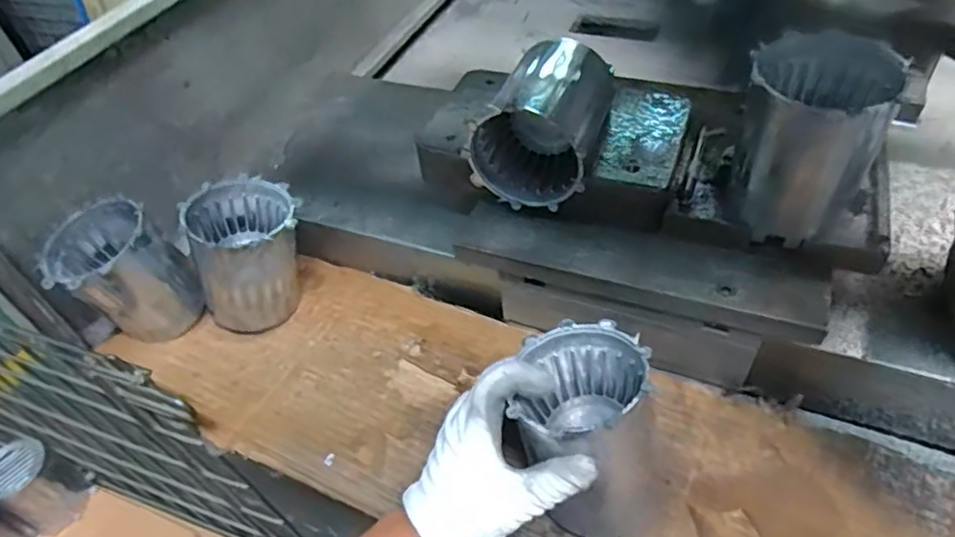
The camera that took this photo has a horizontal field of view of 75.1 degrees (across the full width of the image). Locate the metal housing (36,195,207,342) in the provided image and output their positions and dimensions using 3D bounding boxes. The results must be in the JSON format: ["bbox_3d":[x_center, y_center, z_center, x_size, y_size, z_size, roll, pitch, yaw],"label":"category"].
[{"bbox_3d":[-0.330,0.007,0.589,0.102,0.118,0.094,-30,52,-18],"label":"metal housing"}]

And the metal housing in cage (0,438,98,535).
[{"bbox_3d":[-0.634,0.315,0.900,0.096,0.122,0.096,19,54,22],"label":"metal housing in cage"}]

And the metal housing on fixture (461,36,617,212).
[{"bbox_3d":[0.057,-0.128,0.516,0.090,0.095,0.125,12,51,17],"label":"metal housing on fixture"}]

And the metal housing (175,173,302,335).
[{"bbox_3d":[-0.212,-0.009,0.585,0.109,0.117,0.092,-39,55,-25],"label":"metal housing"}]

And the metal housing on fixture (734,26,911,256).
[{"bbox_3d":[0.236,-0.088,0.454,0.087,0.133,0.092,18,53,21],"label":"metal housing on fixture"}]

